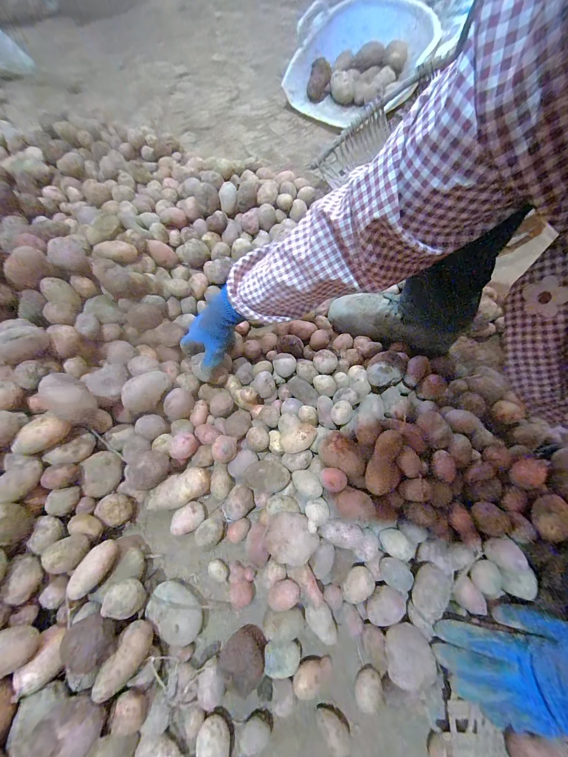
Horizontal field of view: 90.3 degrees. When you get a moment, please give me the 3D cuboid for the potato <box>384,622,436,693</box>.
[{"bbox_3d":[0.143,0.323,0.328,0.053,0.034,0.048,-2,68,-1],"label":"potato"}]

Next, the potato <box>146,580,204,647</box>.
[{"bbox_3d":[-0.139,0.301,0.367,0.072,0.045,0.043,28,71,11],"label":"potato"}]

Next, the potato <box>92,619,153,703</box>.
[{"bbox_3d":[-0.176,0.307,0.312,0.037,0.044,0.051,35,72,13],"label":"potato"}]

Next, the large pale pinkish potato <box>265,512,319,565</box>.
[{"bbox_3d":[0.011,0.219,0.388,0.069,0.038,0.061,7,68,3],"label":"large pale pinkish potato"}]

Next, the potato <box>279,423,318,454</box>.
[{"bbox_3d":[0.022,0.093,0.444,0.056,0.039,0.040,-16,69,-6],"label":"potato"}]

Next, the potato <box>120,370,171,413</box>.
[{"bbox_3d":[-0.215,0.018,0.444,0.079,0.039,0.044,-43,74,-15],"label":"potato"}]

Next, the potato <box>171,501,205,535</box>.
[{"bbox_3d":[-0.140,0.206,0.414,0.043,0.030,0.034,-39,73,-14],"label":"potato"}]

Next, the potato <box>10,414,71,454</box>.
[{"bbox_3d":[-0.321,0.075,0.376,0.064,0.039,0.034,-30,71,-11],"label":"potato"}]

